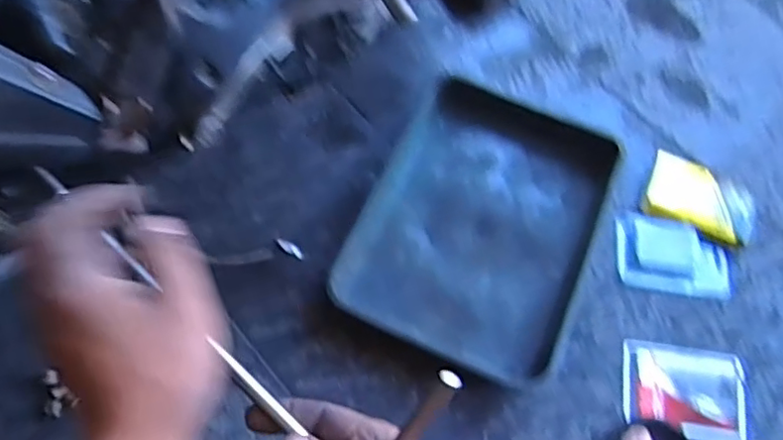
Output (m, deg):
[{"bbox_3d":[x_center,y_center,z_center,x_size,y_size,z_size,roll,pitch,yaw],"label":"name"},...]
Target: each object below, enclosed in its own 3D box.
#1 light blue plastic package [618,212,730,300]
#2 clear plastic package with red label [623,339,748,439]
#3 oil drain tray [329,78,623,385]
[{"bbox_3d":[0.352,0.044,0.737,0.136,0.023,0.091,9,66,2],"label":"light blue plastic package"},{"bbox_3d":[0.337,0.195,0.678,0.136,0.012,0.103,8,66,1],"label":"clear plastic package with red label"},{"bbox_3d":[0.113,0.003,0.729,0.271,0.044,0.357,24,68,8],"label":"oil drain tray"}]

